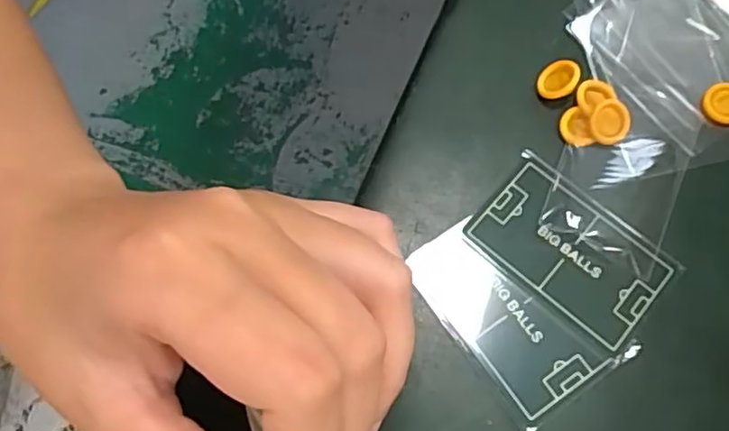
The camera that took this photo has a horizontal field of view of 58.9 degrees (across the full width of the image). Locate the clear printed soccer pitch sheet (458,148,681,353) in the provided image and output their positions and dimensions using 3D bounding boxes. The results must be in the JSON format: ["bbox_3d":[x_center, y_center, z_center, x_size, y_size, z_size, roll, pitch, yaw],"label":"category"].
[{"bbox_3d":[0.091,0.016,0.287,0.083,0.004,0.053,39,77,13],"label":"clear printed soccer pitch sheet"}]

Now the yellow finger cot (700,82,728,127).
[{"bbox_3d":[0.172,-0.053,0.306,0.022,0.005,0.021,-1,71,2],"label":"yellow finger cot"}]

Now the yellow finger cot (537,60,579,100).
[{"bbox_3d":[0.093,-0.065,0.310,0.019,0.006,0.020,23,92,34],"label":"yellow finger cot"}]

